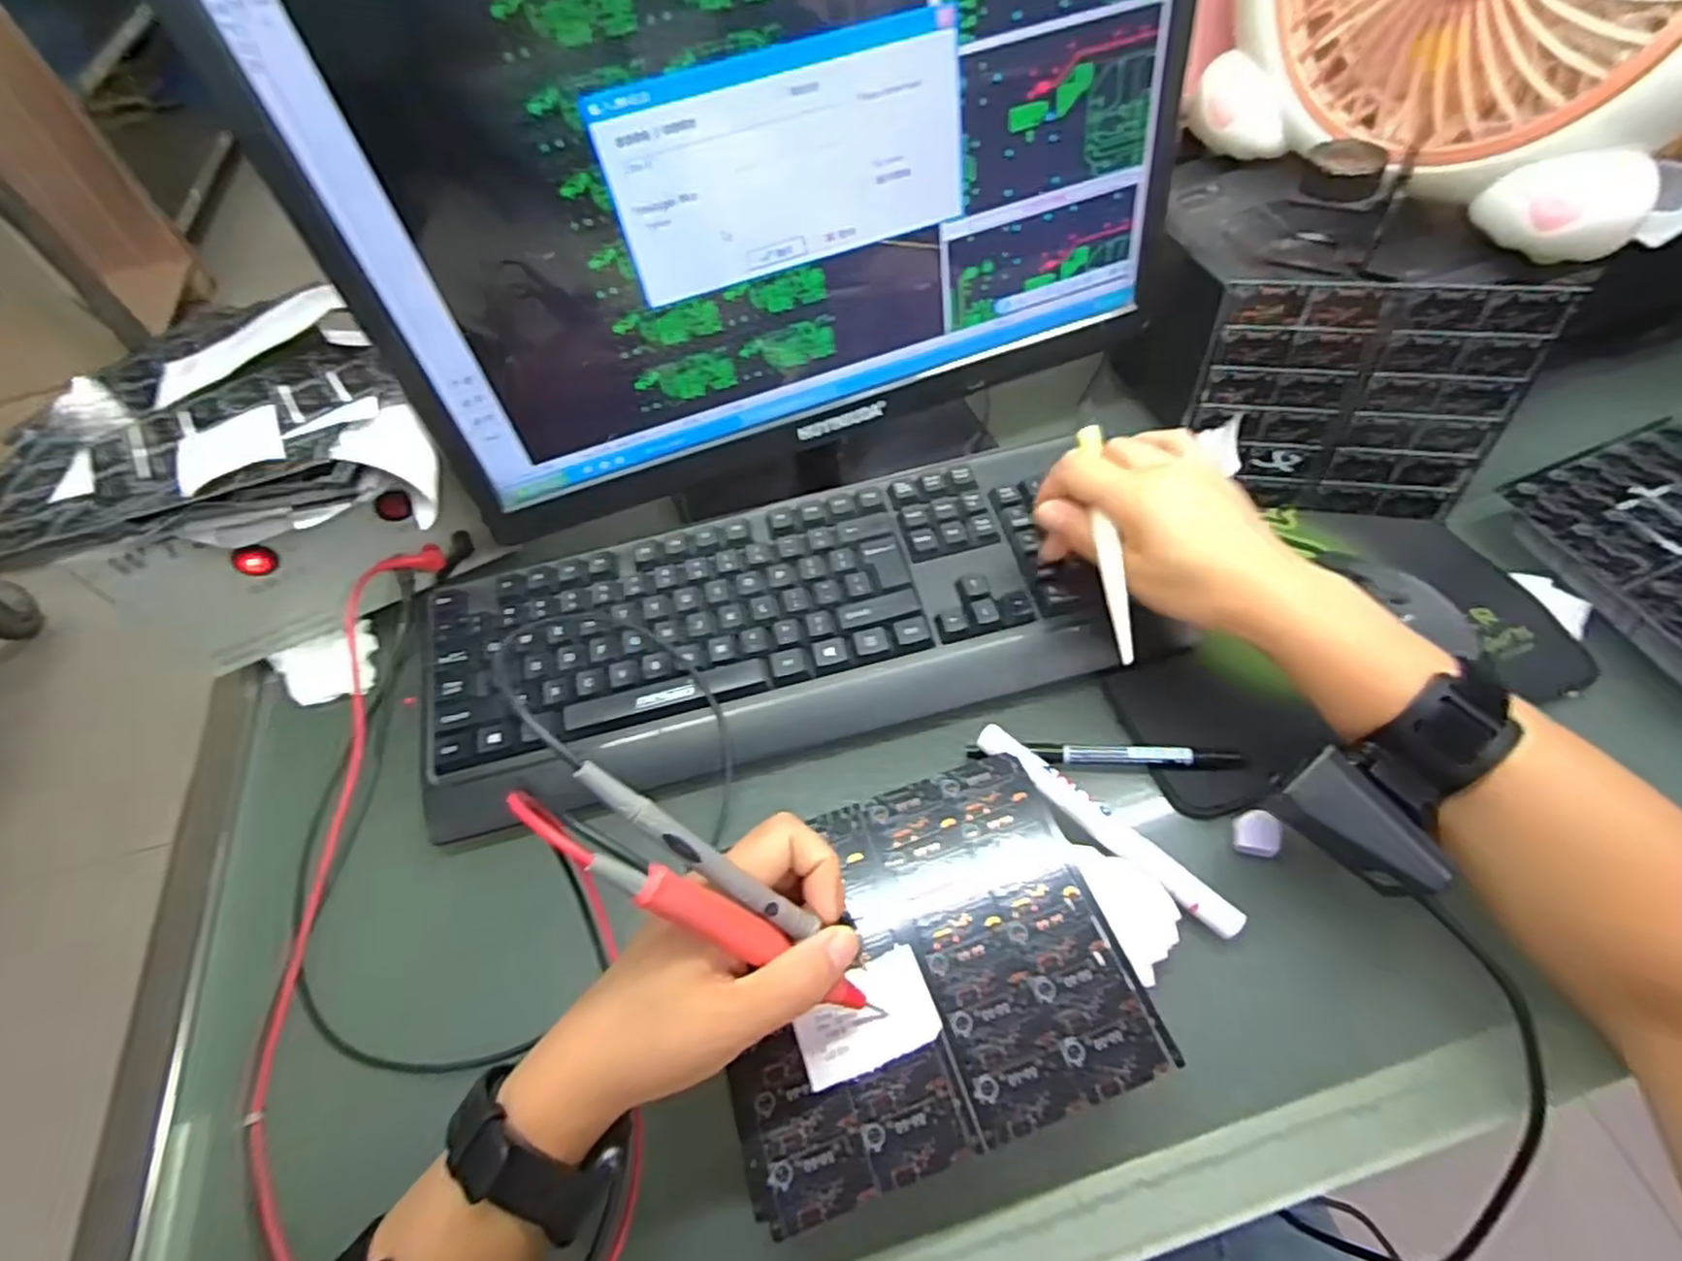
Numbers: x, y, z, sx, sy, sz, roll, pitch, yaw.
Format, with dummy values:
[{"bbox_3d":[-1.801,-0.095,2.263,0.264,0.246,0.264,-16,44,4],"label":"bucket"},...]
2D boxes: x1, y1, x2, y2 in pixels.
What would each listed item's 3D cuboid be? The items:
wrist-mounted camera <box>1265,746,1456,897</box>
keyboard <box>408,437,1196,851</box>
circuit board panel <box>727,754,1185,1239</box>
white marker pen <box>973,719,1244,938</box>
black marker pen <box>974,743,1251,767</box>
[{"bbox_3d":[0.223,0.085,0.323,0.067,0.029,0.031,42,67,9],"label":"wrist-mounted camera"},{"bbox_3d":[-0.033,-0.004,0.447,0.415,0.040,0.153,-13,55,-4],"label":"keyboard"},{"bbox_3d":[0.031,0.141,0.324,0.168,0.006,0.144,-18,56,-7],"label":"circuit board panel"},{"bbox_3d":[0.129,0.097,0.372,0.144,0.015,0.016,35,65,25],"label":"white marker pen"},{"bbox_3d":[0.139,0.065,0.398,0.139,0.010,0.014,-1,55,4],"label":"black marker pen"}]

